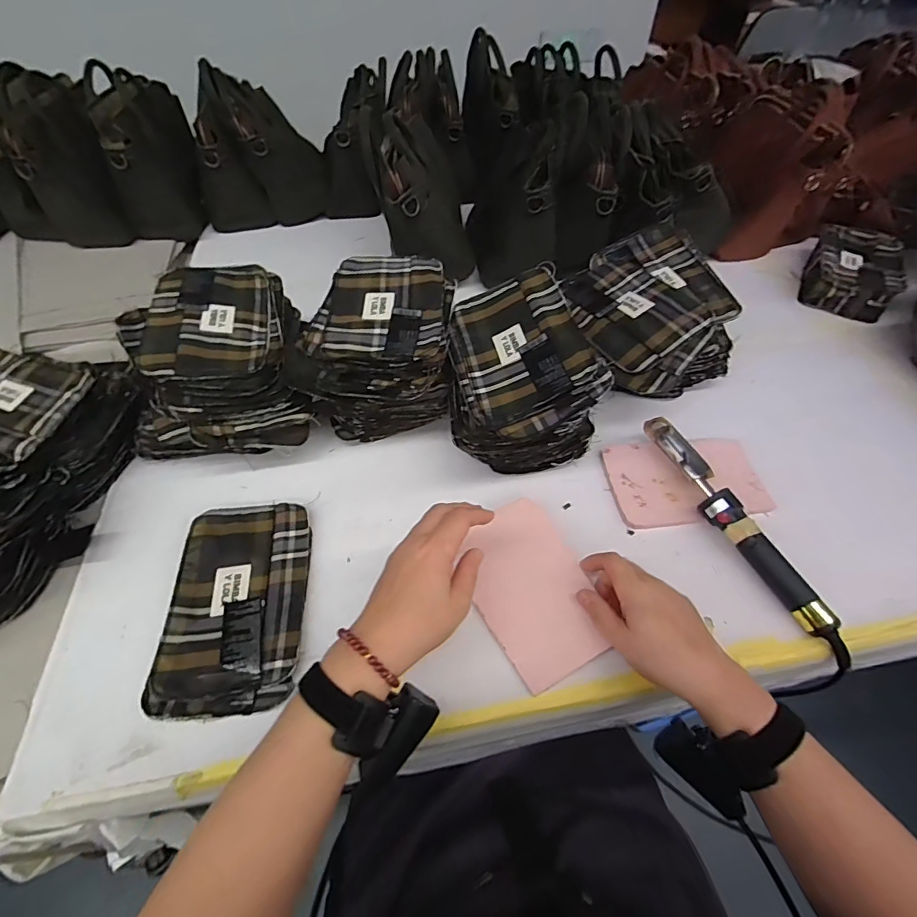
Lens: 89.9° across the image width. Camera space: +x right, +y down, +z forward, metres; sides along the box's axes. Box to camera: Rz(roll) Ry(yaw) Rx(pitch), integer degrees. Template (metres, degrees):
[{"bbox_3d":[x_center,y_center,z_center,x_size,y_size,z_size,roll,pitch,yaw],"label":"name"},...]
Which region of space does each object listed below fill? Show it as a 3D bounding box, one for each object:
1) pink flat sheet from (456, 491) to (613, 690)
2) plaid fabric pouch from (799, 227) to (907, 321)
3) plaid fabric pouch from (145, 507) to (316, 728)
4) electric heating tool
[{"bbox_3d":[0.076,0.130,0.469,0.112,0.011,0.170,-29,58,-7],"label":"pink flat sheet"},{"bbox_3d":[0.686,-0.324,0.808,0.125,0.069,0.211,24,56,17],"label":"plaid fabric pouch"},{"bbox_3d":[-0.223,0.142,0.469,0.129,0.022,0.210,-5,53,-4],"label":"plaid fabric pouch"},{"bbox_3d":[0.296,0.060,0.507,0.039,0.035,0.270,-17,55,-13],"label":"electric heating tool"}]

